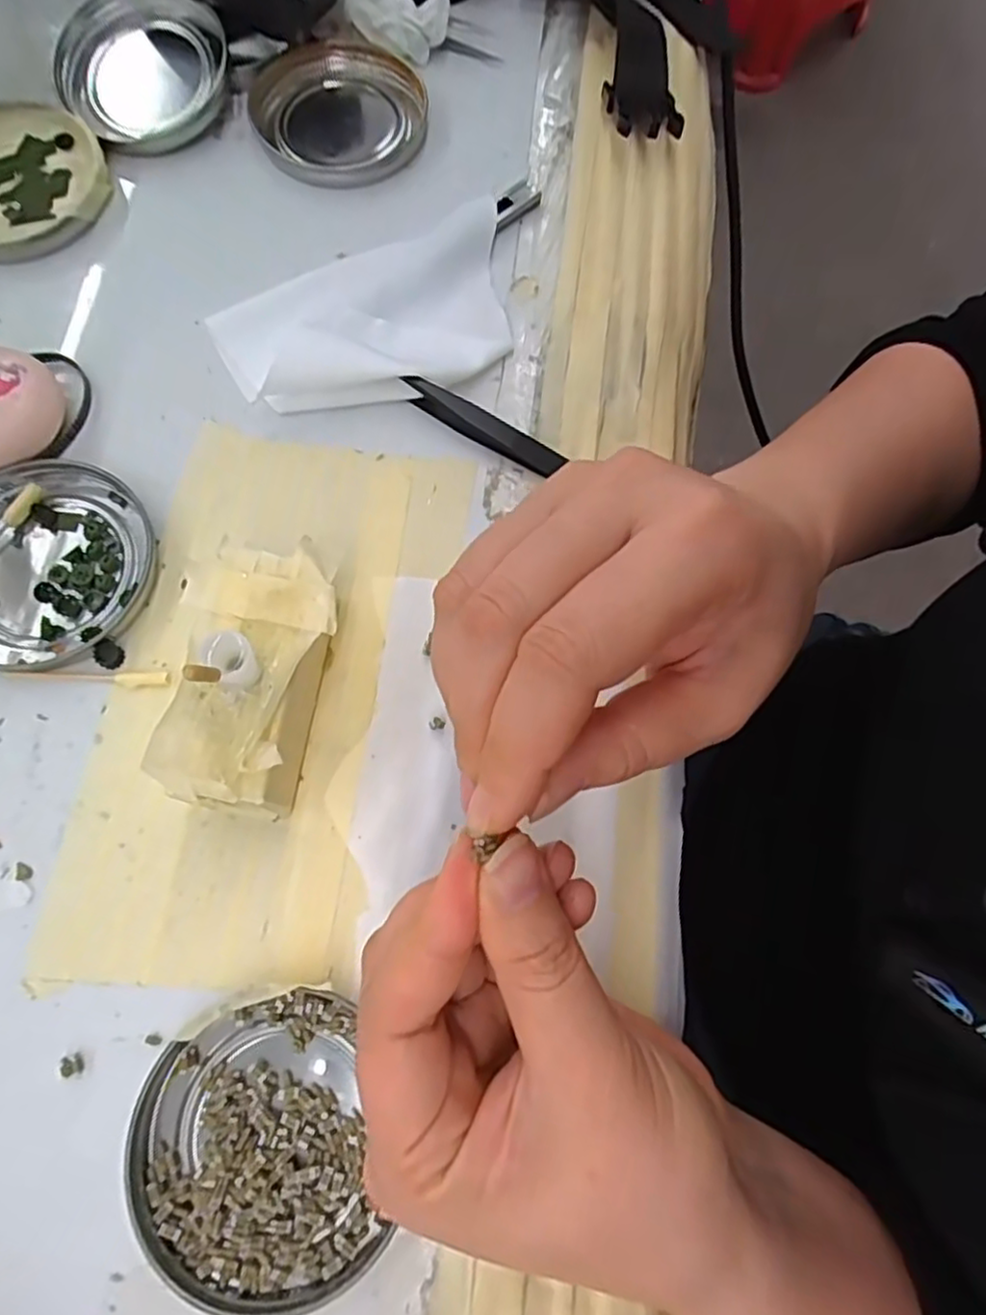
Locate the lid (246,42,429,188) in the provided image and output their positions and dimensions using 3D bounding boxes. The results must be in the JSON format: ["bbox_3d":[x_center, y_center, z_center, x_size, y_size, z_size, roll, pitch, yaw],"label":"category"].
[{"bbox_3d":[-0.071,-0.250,0.307,0.077,0.010,0.076,0,74,-1],"label":"lid"}]

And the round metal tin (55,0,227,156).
[{"bbox_3d":[-0.156,-0.265,0.301,0.070,0.031,0.056,-41,79,-12],"label":"round metal tin"}]

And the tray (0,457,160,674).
[{"bbox_3d":[-0.163,-0.034,0.244,0.076,0.009,0.077,0,74,-1],"label":"tray"}]

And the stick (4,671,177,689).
[{"bbox_3d":[-0.141,0.007,0.234,0.056,0.004,0.006,0,74,-1],"label":"stick"}]

